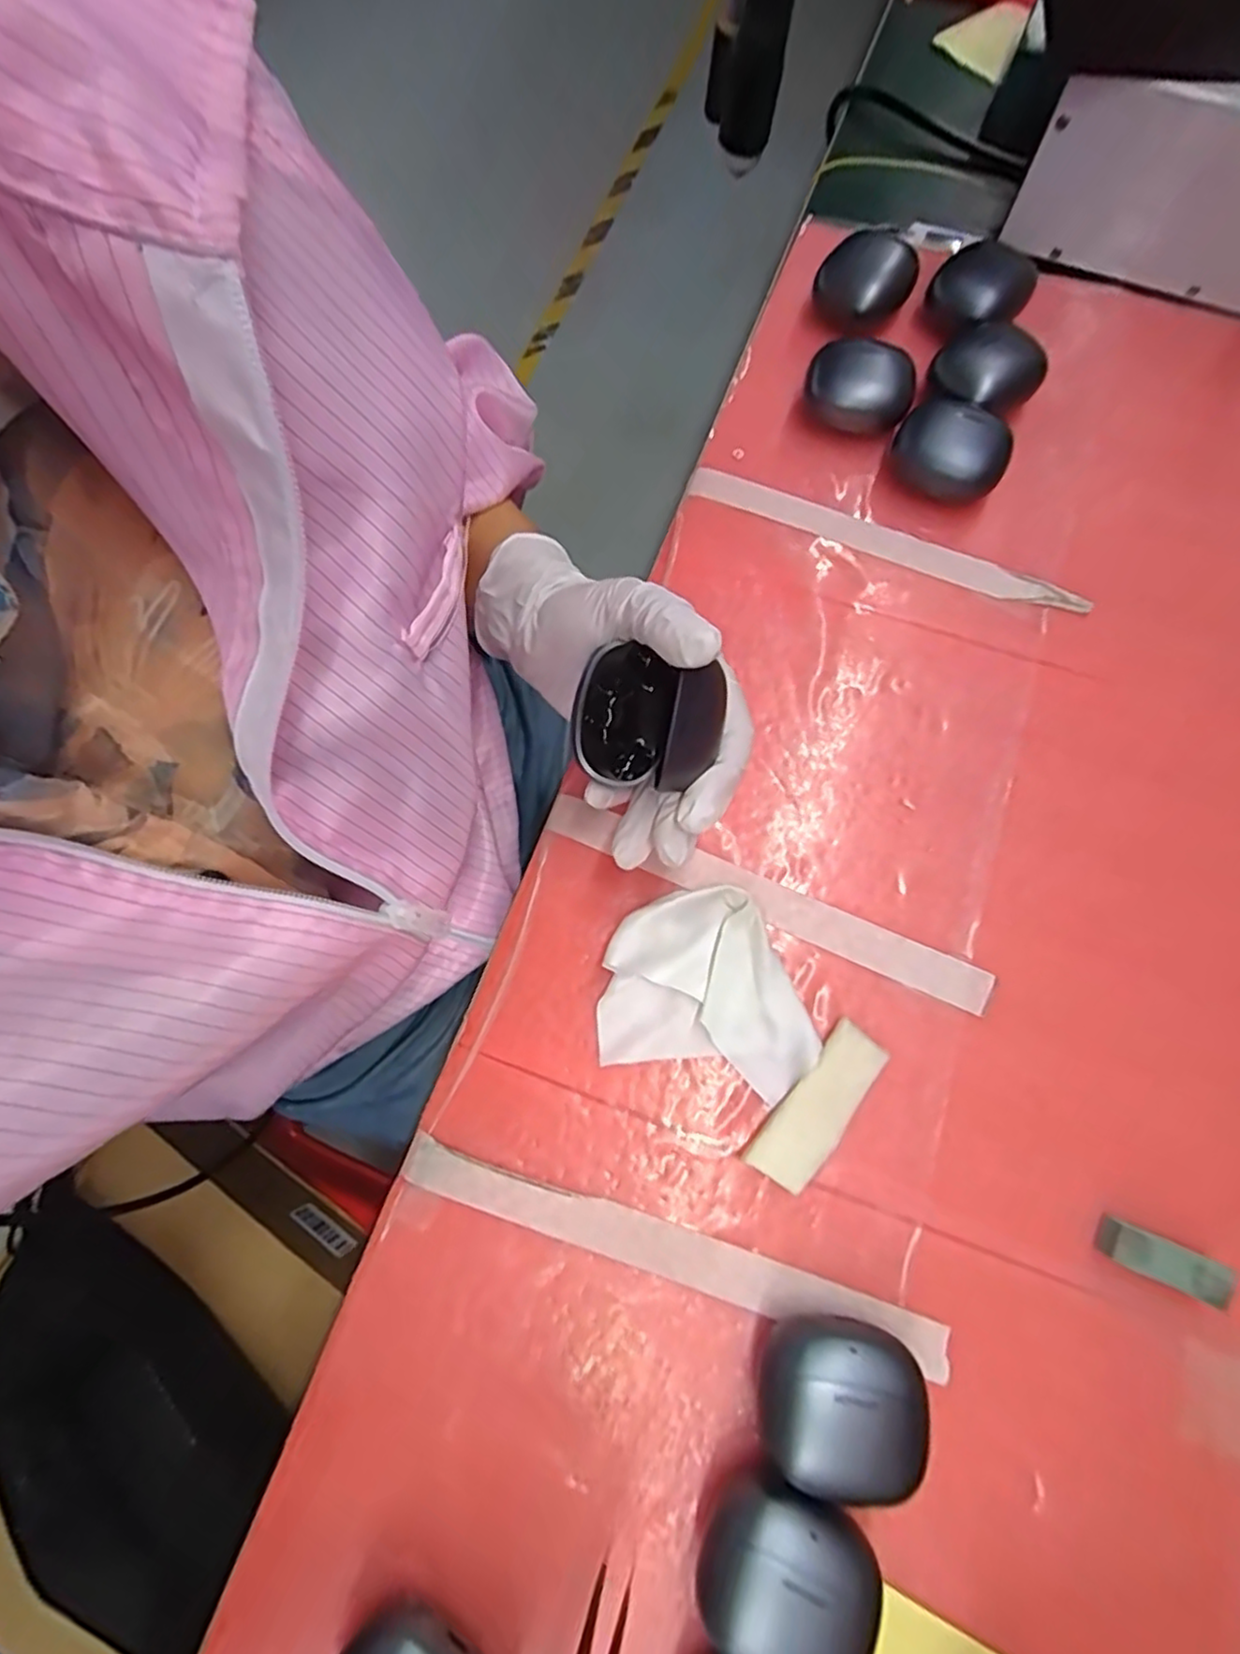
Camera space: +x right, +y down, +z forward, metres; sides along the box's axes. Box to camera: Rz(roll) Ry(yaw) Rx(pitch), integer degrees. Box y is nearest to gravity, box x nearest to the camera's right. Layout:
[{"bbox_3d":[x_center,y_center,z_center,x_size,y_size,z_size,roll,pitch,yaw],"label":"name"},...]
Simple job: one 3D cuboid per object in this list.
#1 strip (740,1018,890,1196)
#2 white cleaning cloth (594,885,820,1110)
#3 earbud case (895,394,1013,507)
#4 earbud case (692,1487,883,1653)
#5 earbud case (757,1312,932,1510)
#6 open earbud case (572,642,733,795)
[{"bbox_3d":[0.081,0.113,0.272,0.024,0.004,0.068,36,81,22],"label":"strip"},{"bbox_3d":[0.039,0.066,0.284,0.089,0.025,0.078,11,73,5],"label":"white cleaning cloth"},{"bbox_3d":[0.174,-0.200,0.358,0.037,0.033,0.063,-29,74,-7],"label":"earbud case"},{"bbox_3d":[0.055,0.251,0.224,0.055,0.029,0.050,18,74,7],"label":"earbud case"},{"bbox_3d":[0.077,0.202,0.237,0.052,0.031,0.048,11,73,5],"label":"earbud case"},{"bbox_3d":[0.009,-0.044,0.262,0.056,0.031,0.048,19,74,7],"label":"open earbud case"}]

